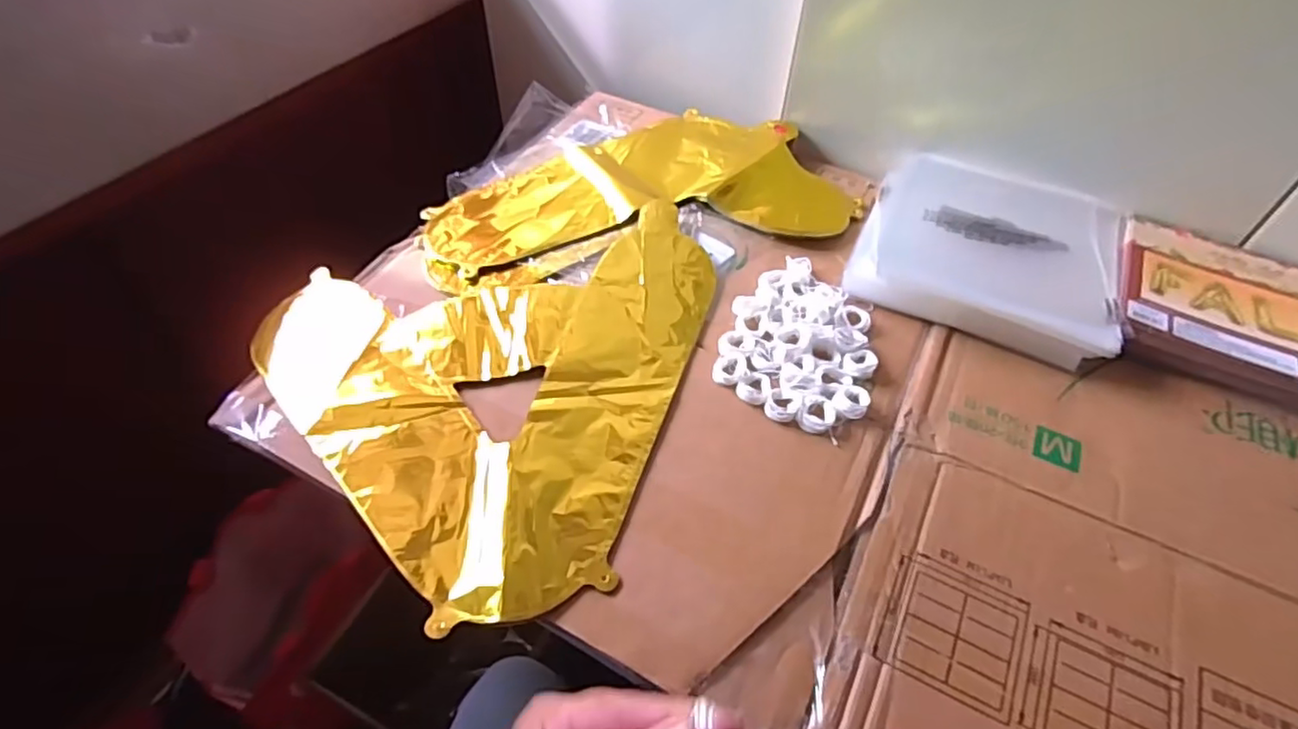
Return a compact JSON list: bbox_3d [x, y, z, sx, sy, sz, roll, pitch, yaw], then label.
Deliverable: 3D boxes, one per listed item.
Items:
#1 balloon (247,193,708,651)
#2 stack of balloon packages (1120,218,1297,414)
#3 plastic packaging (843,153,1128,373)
[{"bbox_3d":[-0.111,0.022,0.520,0.367,0.026,0.340,-12,51,-8],"label":"balloon"},{"bbox_3d":[0.510,-0.043,0.576,0.195,0.034,0.173,22,54,13],"label":"stack of balloon packages"},{"bbox_3d":[0.319,-0.112,0.623,0.220,0.031,0.220,22,54,13],"label":"plastic packaging"}]

